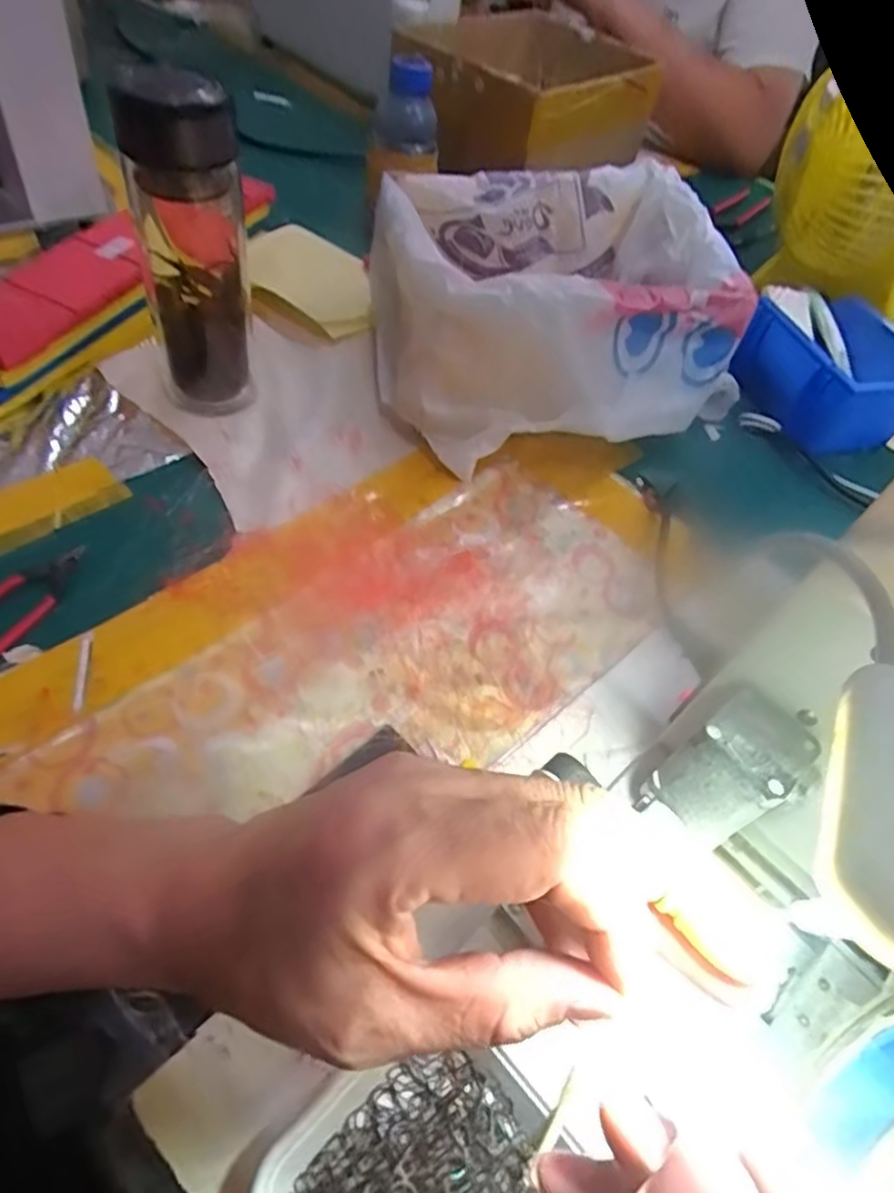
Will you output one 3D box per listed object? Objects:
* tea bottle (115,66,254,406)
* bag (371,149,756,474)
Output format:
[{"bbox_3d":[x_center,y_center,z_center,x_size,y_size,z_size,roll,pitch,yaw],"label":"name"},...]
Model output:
[{"bbox_3d":[-0.172,-0.234,0.457,0.069,0.198,0.082,-17,57,-20],"label":"tea bottle"},{"bbox_3d":[0.090,-0.243,0.547,0.297,0.117,0.259,-13,55,-17],"label":"bag"}]

